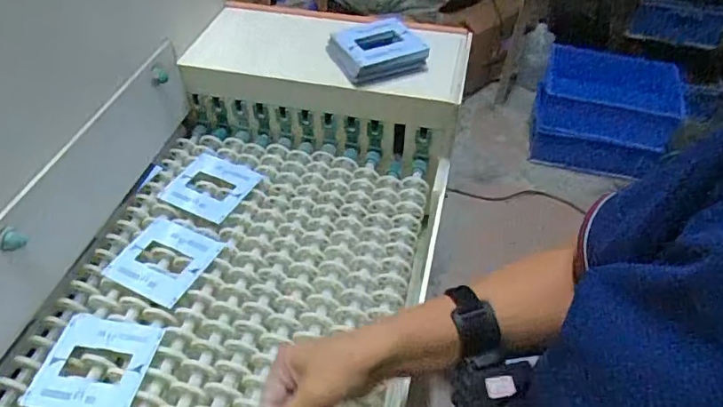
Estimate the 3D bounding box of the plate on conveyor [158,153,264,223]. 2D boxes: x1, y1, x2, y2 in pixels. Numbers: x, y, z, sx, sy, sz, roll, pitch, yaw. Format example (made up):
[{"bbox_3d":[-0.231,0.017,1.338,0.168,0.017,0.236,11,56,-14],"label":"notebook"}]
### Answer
[{"bbox_3d":[-0.214,-0.026,0.712,0.115,0.010,0.109,25,52,19],"label":"plate on conveyor"}]

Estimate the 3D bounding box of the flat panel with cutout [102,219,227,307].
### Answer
[{"bbox_3d":[-0.241,0.068,0.618,0.113,0.007,0.105,17,48,15],"label":"flat panel with cutout"}]

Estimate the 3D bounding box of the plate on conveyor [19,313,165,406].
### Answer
[{"bbox_3d":[-0.275,0.166,0.523,0.107,0.007,0.104,8,46,5],"label":"plate on conveyor"}]

